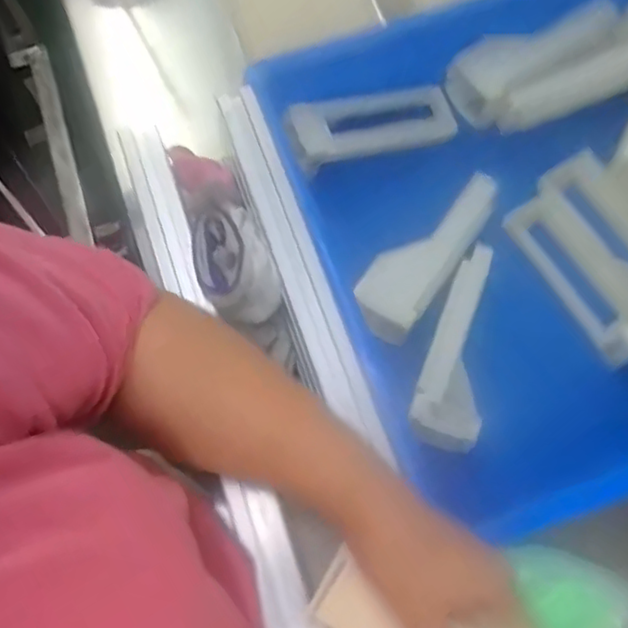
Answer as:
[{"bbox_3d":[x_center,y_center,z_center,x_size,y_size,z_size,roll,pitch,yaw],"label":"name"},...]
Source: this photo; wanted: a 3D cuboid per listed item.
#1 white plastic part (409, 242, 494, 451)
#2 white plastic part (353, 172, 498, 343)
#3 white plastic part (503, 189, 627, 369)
[{"bbox_3d":[0.119,0.023,0.528,0.052,0.035,0.167,18,71,5],"label":"white plastic part"},{"bbox_3d":[0.092,-0.050,0.544,0.054,0.027,0.159,35,73,11],"label":"white plastic part"},{"bbox_3d":[0.234,-0.038,0.563,0.067,0.052,0.157,-29,74,-11],"label":"white plastic part"}]

